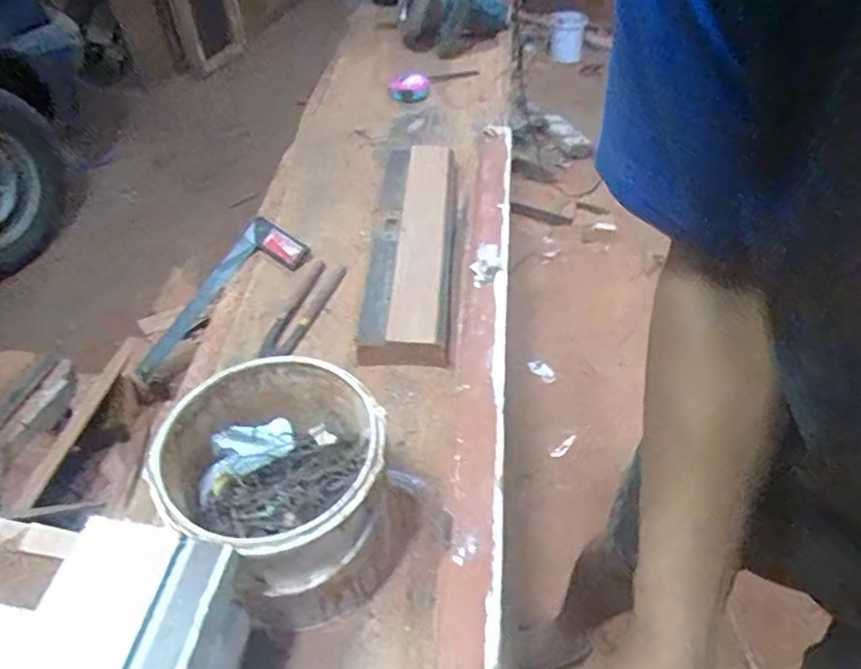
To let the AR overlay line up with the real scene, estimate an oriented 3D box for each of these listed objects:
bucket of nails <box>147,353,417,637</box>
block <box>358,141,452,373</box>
[{"bbox_3d":[-0.129,0.148,0.563,0.181,0.193,0.175,1,45,-1],"label":"bucket of nails"},{"bbox_3d":[-0.025,-0.146,0.904,0.116,0.049,0.466,2,45,1],"label":"block"}]

